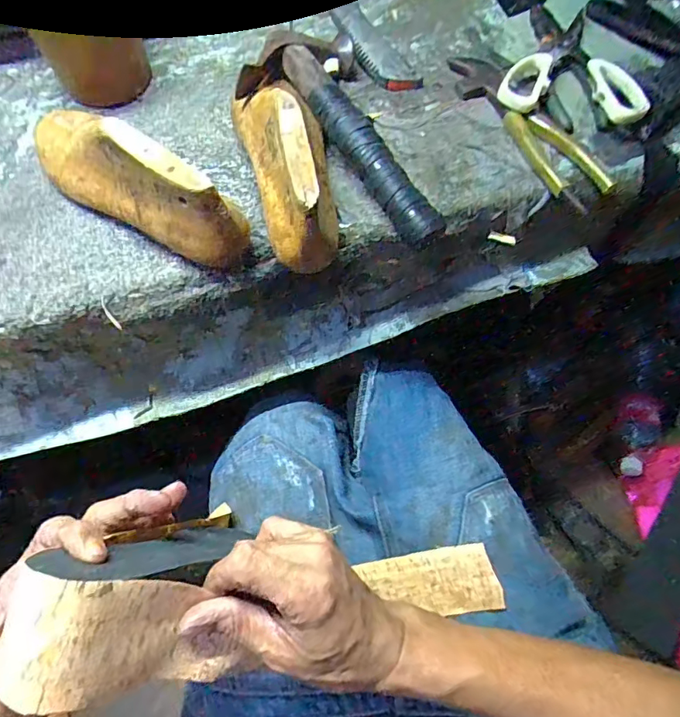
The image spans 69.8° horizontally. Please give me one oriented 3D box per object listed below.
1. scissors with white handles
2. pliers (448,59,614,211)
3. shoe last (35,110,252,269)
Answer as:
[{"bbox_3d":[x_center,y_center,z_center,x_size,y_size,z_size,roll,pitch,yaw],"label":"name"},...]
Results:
[{"bbox_3d":[0.227,-0.284,0.475,0.129,0.026,0.151,14,69,5],"label":"scissors with white handles"},{"bbox_3d":[0.172,-0.226,0.458,0.056,0.016,0.209,-28,71,-11],"label":"pliers"},{"bbox_3d":[-0.174,-0.146,0.384,0.219,0.087,0.055,35,72,12],"label":"shoe last"}]

